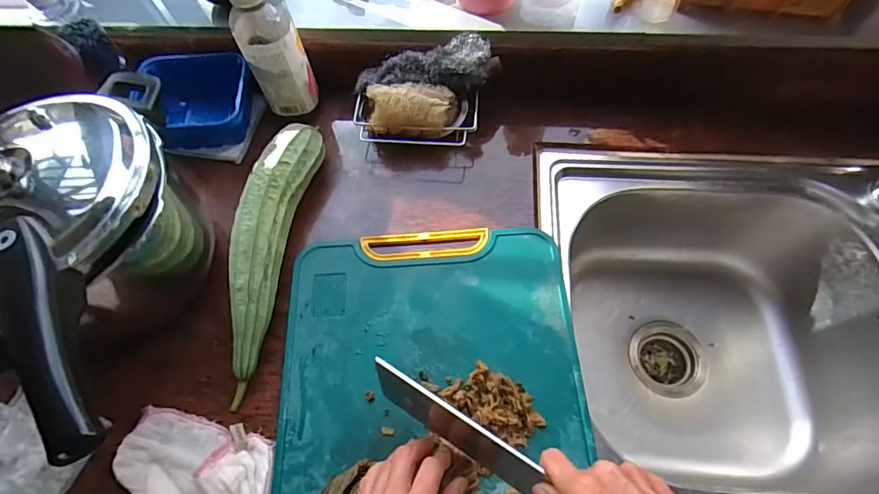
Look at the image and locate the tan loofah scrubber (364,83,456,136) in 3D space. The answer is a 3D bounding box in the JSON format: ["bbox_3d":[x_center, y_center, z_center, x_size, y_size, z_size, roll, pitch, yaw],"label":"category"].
[{"bbox_3d":[-0.033,-0.168,0.564,0.103,0.051,0.043,7,64,6],"label":"tan loofah scrubber"}]

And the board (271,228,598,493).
[{"bbox_3d":[-0.007,0.161,0.438,0.293,0.018,0.392,-3,64,1],"label":"board"}]

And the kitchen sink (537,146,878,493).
[{"bbox_3d":[0.505,0.126,0.583,0.748,0.238,0.421,3,66,4],"label":"kitchen sink"}]

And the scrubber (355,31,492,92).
[{"bbox_3d":[-0.021,-0.223,0.558,0.159,0.040,0.060,1,66,4],"label":"scrubber"}]

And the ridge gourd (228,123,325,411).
[{"bbox_3d":[-0.196,-0.002,0.502,0.062,0.055,0.304,8,64,6],"label":"ridge gourd"}]

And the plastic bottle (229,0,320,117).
[{"bbox_3d":[-0.198,-0.239,0.540,0.065,0.167,0.066,-21,65,-8],"label":"plastic bottle"}]

